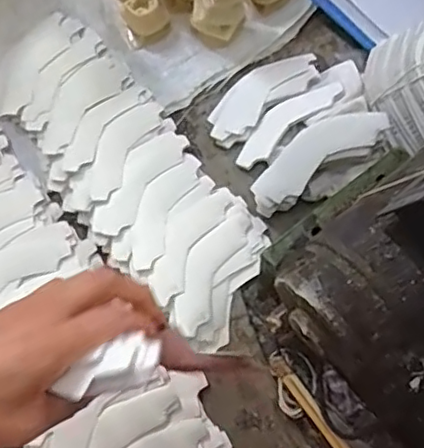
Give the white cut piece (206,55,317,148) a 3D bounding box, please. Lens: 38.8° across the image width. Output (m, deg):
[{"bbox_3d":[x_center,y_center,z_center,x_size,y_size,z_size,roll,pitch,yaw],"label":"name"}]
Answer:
[{"bbox_3d":[0.046,-0.128,0.584,0.124,0.009,0.054,-39,72,-11],"label":"white cut piece"}]

